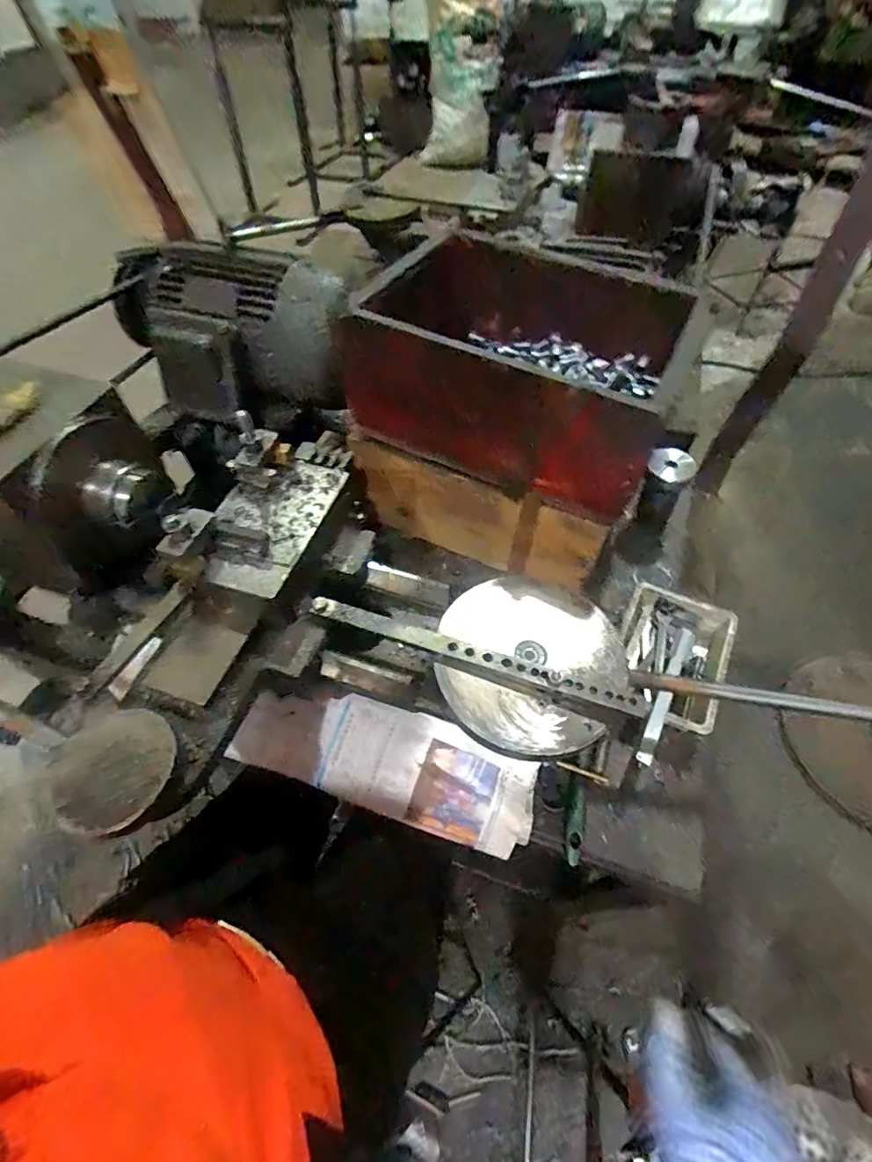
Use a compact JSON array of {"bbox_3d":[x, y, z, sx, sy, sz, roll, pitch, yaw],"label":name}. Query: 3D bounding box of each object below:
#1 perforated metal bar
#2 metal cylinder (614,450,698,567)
[{"bbox_3d":[0.033,0.070,0.485,0.326,0.015,0.024,17,56,11],"label":"perforated metal bar"},{"bbox_3d":[0.325,-0.108,0.741,0.063,0.176,0.064,20,39,11],"label":"metal cylinder"}]

